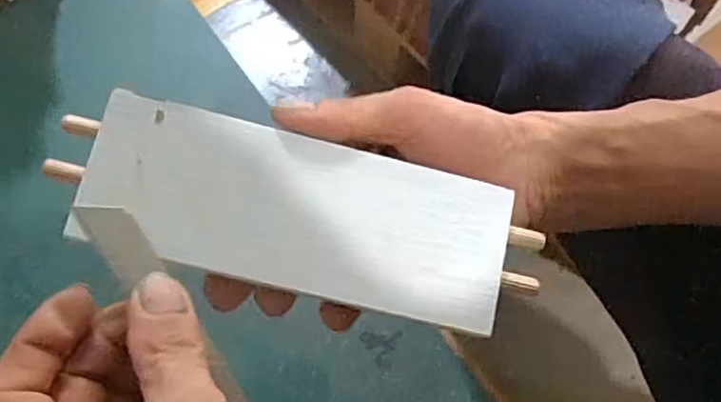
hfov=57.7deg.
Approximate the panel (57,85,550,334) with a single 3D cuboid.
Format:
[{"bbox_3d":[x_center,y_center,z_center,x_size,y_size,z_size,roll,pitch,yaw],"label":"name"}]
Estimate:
[{"bbox_3d":[-0.022,0.005,0.268,0.191,0.020,0.063,15,65,-6],"label":"panel"}]

